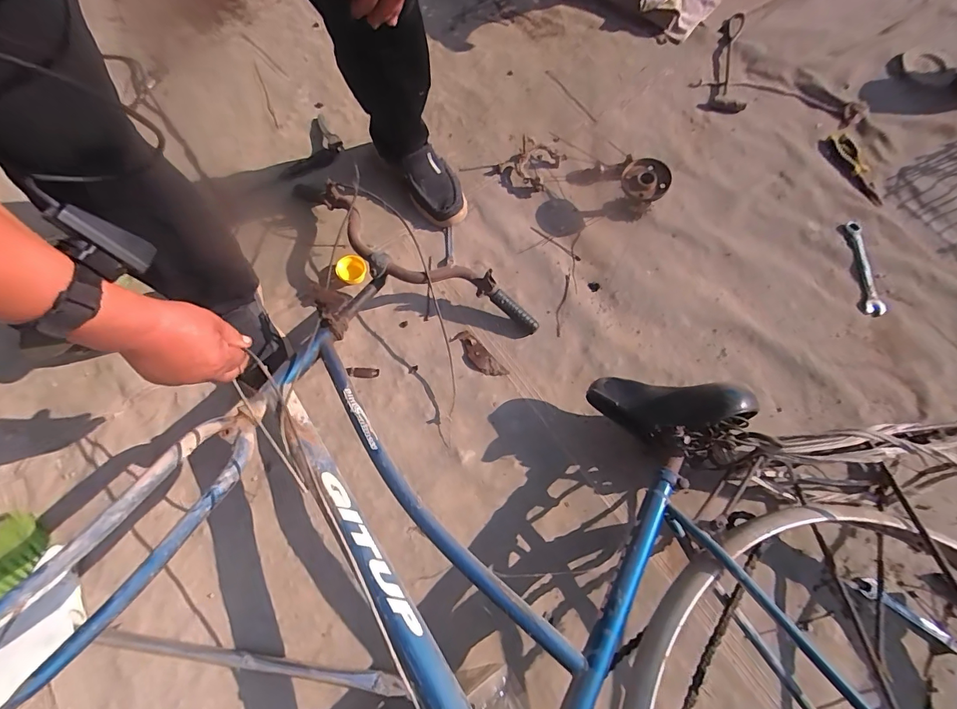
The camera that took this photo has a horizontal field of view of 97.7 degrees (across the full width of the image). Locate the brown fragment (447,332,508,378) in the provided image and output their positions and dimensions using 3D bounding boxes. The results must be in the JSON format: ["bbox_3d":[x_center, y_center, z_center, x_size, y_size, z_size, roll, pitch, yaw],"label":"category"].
[{"bbox_3d":[-0.001,0.002,0.763,0.035,0.006,0.117,-42,77,-14],"label":"brown fragment"}]

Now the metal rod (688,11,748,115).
[{"bbox_3d":[0.582,-0.698,0.999,0.108,0.030,0.319,14,71,4],"label":"metal rod"}]

